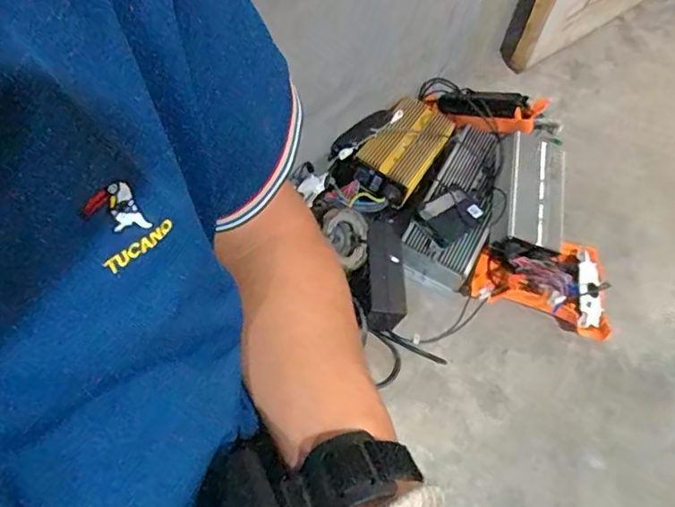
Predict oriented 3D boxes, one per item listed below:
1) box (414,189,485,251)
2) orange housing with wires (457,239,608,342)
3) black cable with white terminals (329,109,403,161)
[{"bbox_3d":[0.200,-0.065,0.960,0.106,0.025,0.076,-27,67,-16],"label":"box"},{"bbox_3d":[0.378,0.037,0.987,0.250,0.096,0.173,21,64,7],"label":"orange housing with wires"},{"bbox_3d":[0.051,-0.227,1.017,0.160,0.021,0.043,-35,70,-19],"label":"black cable with white terminals"}]

